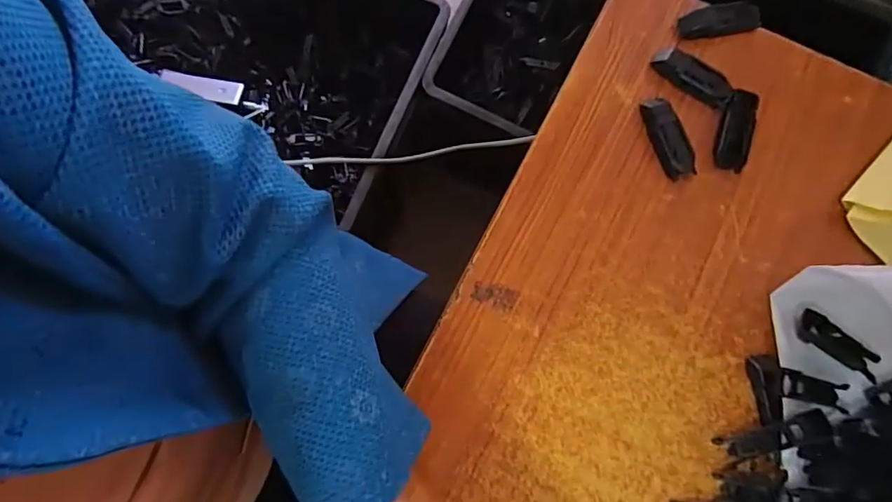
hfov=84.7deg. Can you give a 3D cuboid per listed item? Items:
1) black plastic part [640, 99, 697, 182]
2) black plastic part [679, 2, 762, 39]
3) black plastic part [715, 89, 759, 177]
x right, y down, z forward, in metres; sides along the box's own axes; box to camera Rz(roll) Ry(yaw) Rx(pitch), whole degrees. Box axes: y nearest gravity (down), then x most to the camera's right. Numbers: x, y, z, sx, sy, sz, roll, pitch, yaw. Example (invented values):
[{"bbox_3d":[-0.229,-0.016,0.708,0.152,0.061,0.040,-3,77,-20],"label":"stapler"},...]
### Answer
[{"bbox_3d":[0.175,-0.089,0.382,0.028,0.015,0.065,-13,77,-4],"label":"black plastic part"},{"bbox_3d":[0.226,-0.190,0.403,0.066,0.012,0.021,-7,77,-2],"label":"black plastic part"},{"bbox_3d":[0.228,-0.094,0.384,0.024,0.009,0.065,15,77,3],"label":"black plastic part"}]

